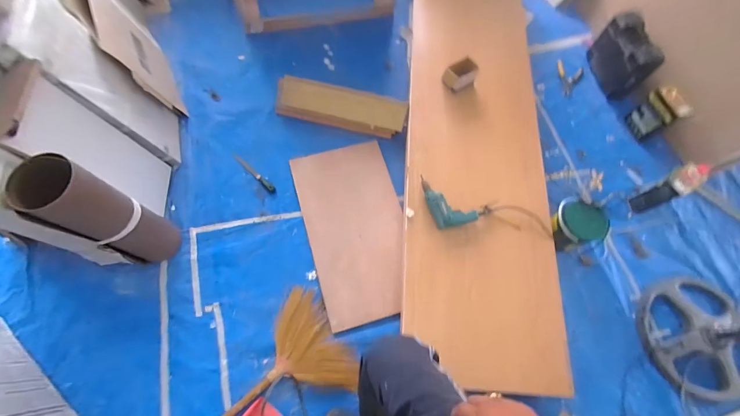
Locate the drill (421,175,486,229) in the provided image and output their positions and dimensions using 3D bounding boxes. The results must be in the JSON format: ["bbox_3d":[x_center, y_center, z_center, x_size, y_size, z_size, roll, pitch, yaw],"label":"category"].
[{"bbox_3d":[0.304,-0.004,1.383,0.277,0.060,0.159,33,71,10],"label":"drill"}]

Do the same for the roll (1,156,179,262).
[{"bbox_3d":[-0.898,0.045,1.195,0.160,0.640,0.183,24,69,7],"label":"roll"}]

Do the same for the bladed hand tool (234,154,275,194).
[{"bbox_3d":[-0.558,-0.163,1.630,0.269,0.026,0.032,38,72,12],"label":"bladed hand tool"}]

